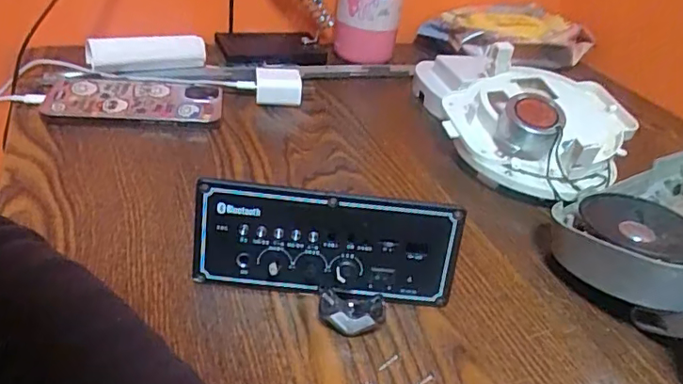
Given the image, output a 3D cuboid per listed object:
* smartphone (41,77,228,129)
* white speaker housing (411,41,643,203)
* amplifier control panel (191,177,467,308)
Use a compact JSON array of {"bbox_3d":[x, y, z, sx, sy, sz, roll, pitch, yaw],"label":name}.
[{"bbox_3d":[-0.182,-0.081,0.484,0.146,0.005,0.069,3,47,-4],"label":"smartphone"},{"bbox_3d":[0.148,-0.069,0.483,0.201,0.065,0.152,16,36,13],"label":"white speaker housing"},{"bbox_3d":[-0.009,0.029,0.317,0.148,0.064,0.022,6,19,-1],"label":"amplifier control panel"}]

